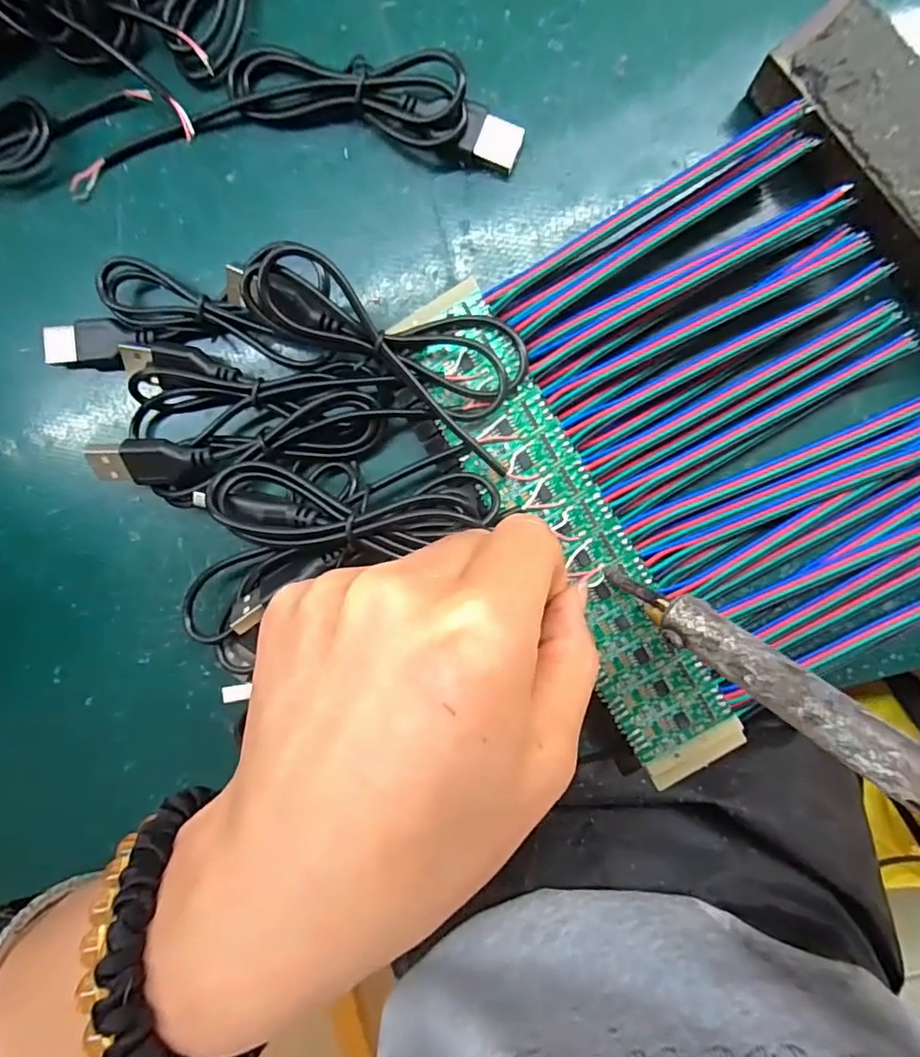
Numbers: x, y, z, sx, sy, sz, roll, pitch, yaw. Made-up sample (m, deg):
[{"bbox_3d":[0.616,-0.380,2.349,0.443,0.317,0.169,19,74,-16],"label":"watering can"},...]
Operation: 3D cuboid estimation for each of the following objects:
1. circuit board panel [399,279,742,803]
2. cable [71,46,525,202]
[{"bbox_3d":[0.035,0.002,0.180,0.031,0.009,0.168,-30,91,7],"label":"circuit board panel"},{"bbox_3d":[-0.055,-0.131,0.179,0.145,0.014,0.038,0,94,5],"label":"cable"}]

